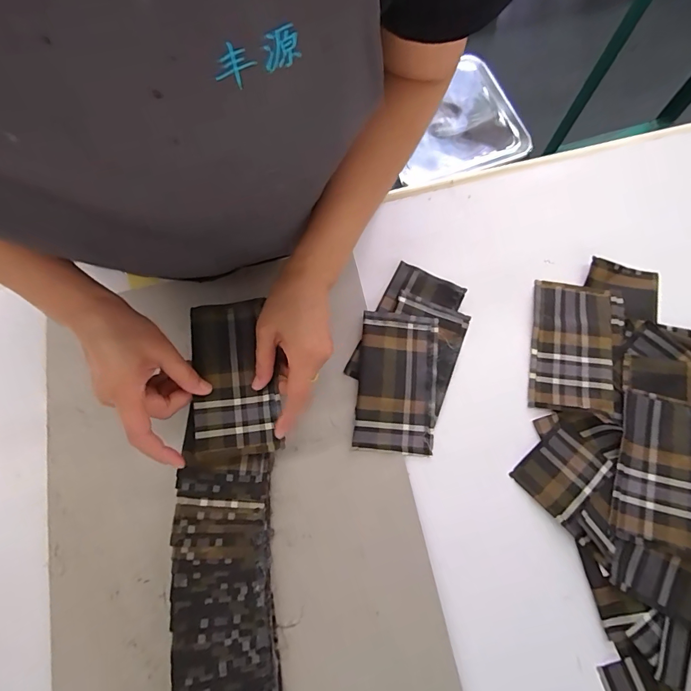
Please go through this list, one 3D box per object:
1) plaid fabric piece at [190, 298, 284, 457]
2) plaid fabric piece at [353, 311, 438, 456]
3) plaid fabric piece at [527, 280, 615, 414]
[{"bbox_3d":[-0.111,0.030,0.398,0.077,0.018,0.150,-10,79,-2],"label":"plaid fabric piece"},{"bbox_3d":[0.055,0.038,0.441,0.083,0.010,0.148,5,74,2],"label":"plaid fabric piece"},{"bbox_3d":[0.251,-0.002,0.452,0.085,0.016,0.146,8,74,3],"label":"plaid fabric piece"}]

